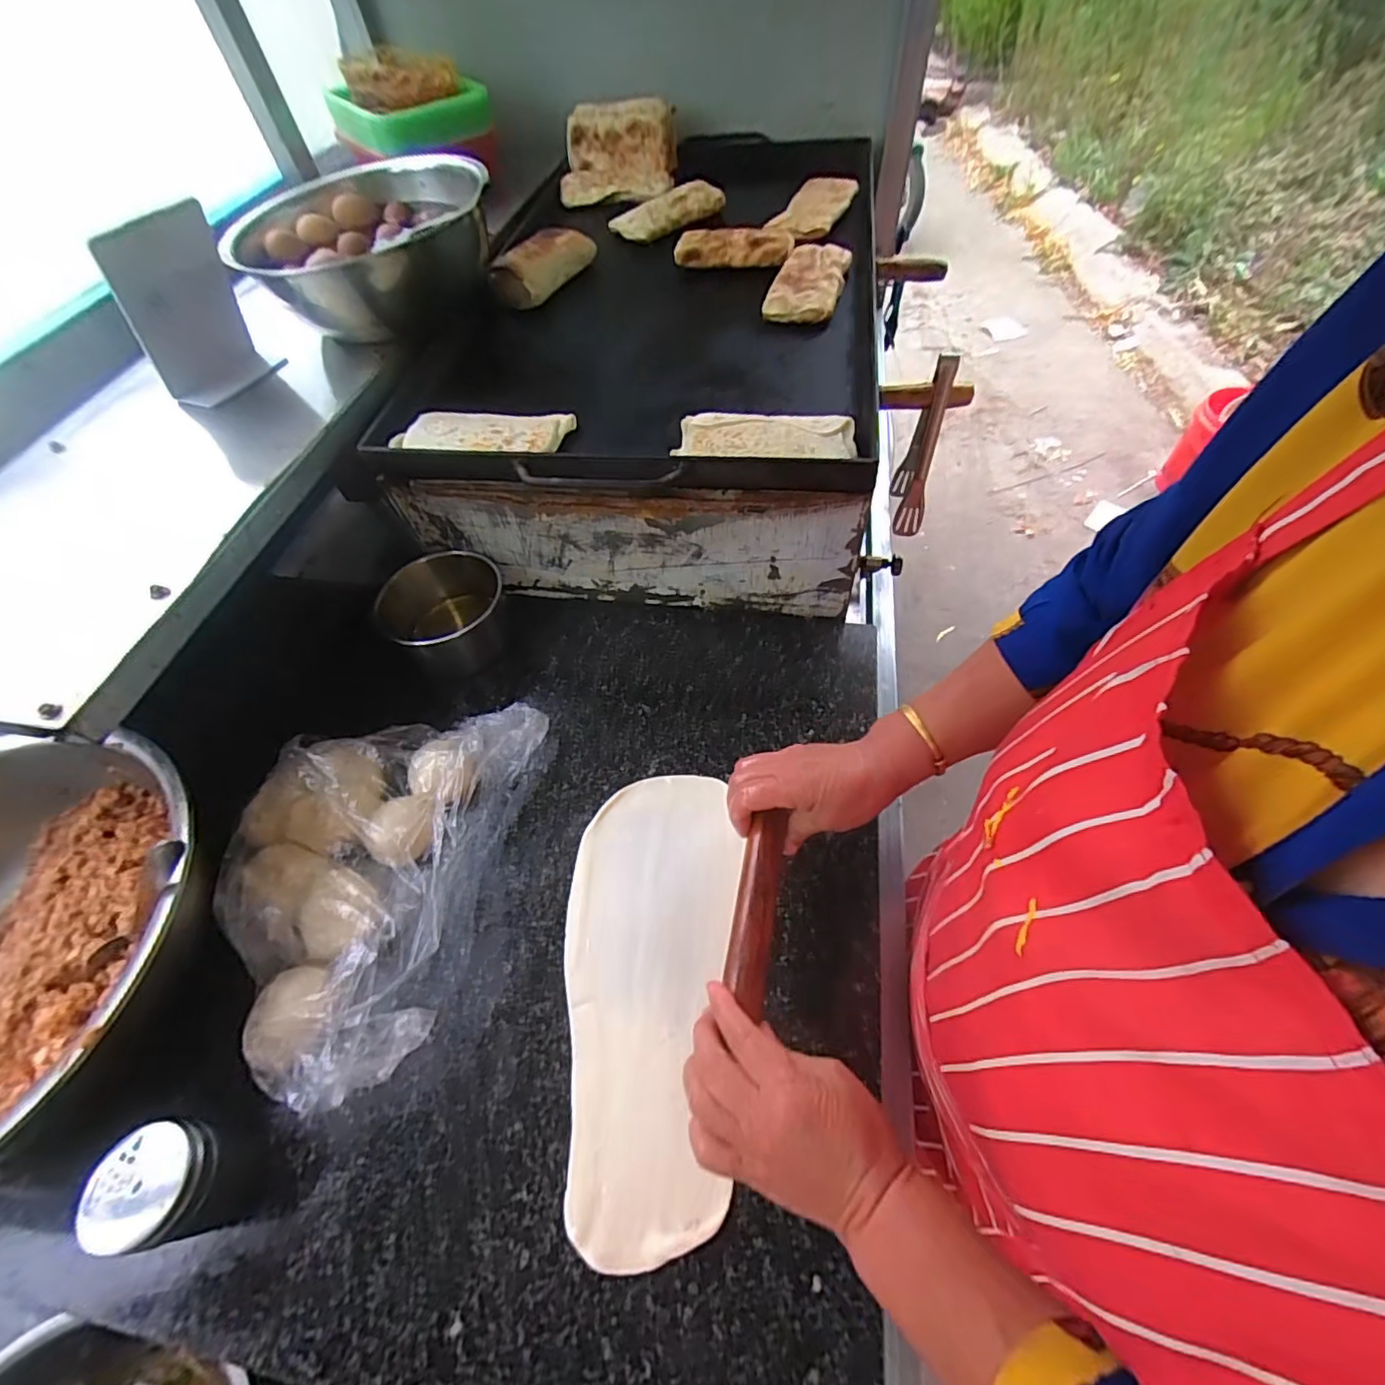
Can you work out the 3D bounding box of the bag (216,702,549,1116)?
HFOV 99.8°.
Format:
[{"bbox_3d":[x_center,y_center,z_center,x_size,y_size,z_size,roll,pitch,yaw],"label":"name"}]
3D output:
[{"bbox_3d":[-0.296,0.145,0.509,0.242,0.069,0.333,5,55,9],"label":"bag"}]

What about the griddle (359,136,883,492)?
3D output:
[{"bbox_3d":[-0.036,-0.555,0.765,0.519,0.082,0.870,6,61,7],"label":"griddle"}]

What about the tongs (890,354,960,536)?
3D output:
[{"bbox_3d":[0.294,-0.322,0.748,0.033,0.219,0.093,5,61,7],"label":"tongs"}]

